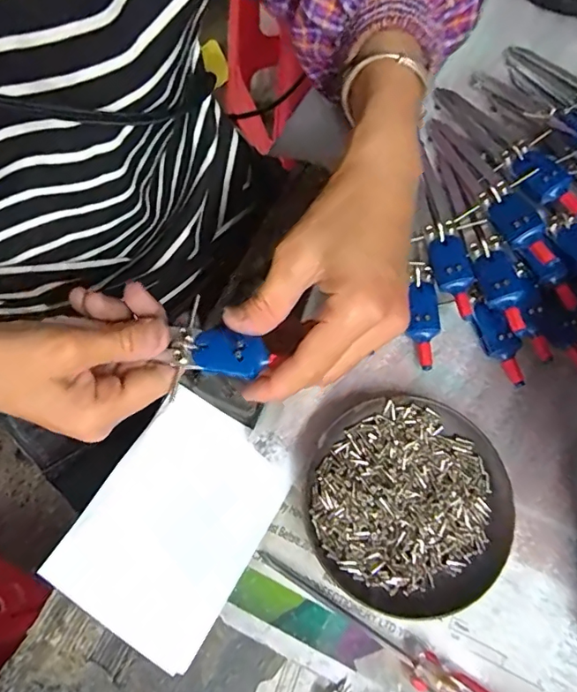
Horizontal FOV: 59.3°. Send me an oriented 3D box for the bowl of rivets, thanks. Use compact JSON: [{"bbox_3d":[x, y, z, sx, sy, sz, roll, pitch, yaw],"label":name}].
[{"bbox_3d":[0.069,0.090,0.292,0.118,0.018,0.113,1,72,-2],"label":"bowl of rivets"}]

